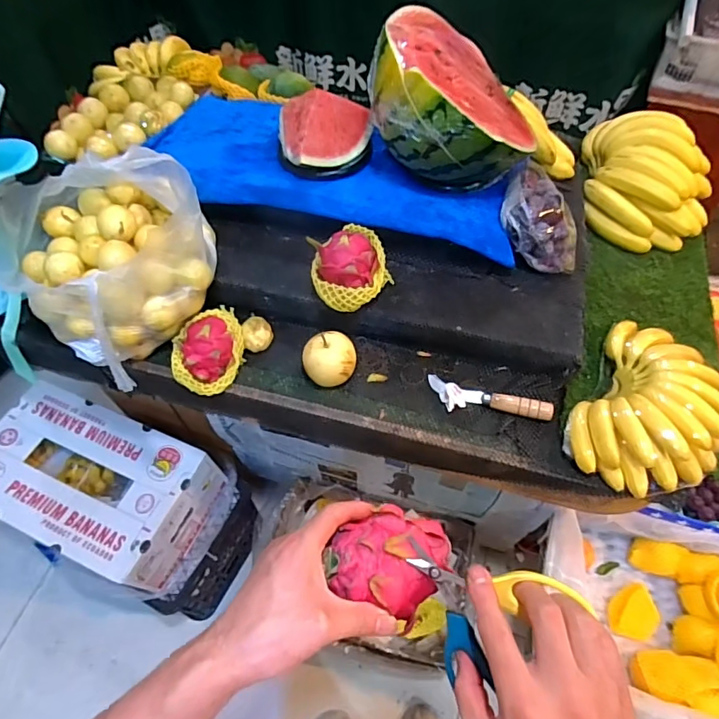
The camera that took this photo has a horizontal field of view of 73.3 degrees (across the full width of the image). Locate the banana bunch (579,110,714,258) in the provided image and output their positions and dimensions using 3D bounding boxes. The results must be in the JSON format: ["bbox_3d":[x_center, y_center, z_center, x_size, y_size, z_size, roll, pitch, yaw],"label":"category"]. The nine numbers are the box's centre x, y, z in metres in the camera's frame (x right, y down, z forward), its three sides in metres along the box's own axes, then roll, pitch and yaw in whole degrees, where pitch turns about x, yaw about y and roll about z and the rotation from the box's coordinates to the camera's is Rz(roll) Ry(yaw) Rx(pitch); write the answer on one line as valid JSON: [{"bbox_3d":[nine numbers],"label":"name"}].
[{"bbox_3d":[0.539,-0.339,0.899,0.222,0.107,0.277,15,59,10],"label":"banana bunch"}]

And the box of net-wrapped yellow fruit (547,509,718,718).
[{"bbox_3d":[0.608,0.516,0.925,0.525,0.160,0.374,16,59,10],"label":"box of net-wrapped yellow fruit"}]

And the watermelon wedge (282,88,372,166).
[{"bbox_3d":[-0.052,-0.361,0.745,0.143,0.078,0.138,-6,58,-3],"label":"watermelon wedge"}]

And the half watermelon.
[{"bbox_3d":[0.137,-0.353,0.690,0.226,0.178,0.216,11,59,7],"label":"half watermelon"}]

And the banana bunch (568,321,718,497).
[{"bbox_3d":[0.407,0.059,0.658,0.180,0.064,0.263,29,63,18],"label":"banana bunch"}]

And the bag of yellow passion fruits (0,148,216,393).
[{"bbox_3d":[-0.364,-0.155,0.701,0.269,0.220,0.257,29,62,17],"label":"bag of yellow passion fruits"}]

